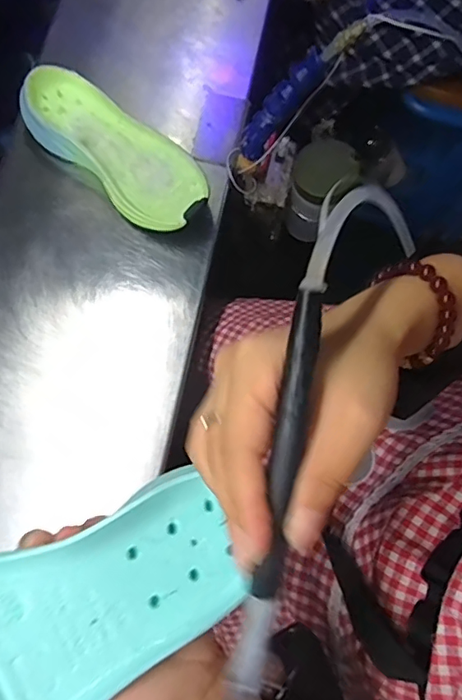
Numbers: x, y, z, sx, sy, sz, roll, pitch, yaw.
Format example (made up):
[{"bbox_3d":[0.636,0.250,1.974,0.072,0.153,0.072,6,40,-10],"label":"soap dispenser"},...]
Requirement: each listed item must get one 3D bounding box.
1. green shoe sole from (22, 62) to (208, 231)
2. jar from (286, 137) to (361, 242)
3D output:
[{"bbox_3d":[-0.115,-0.205,0.542,0.216,0.050,0.090,41,78,6],"label":"green shoe sole"},{"bbox_3d":[0.109,-0.194,0.647,0.068,0.108,0.077,20,77,2],"label":"jar"}]

